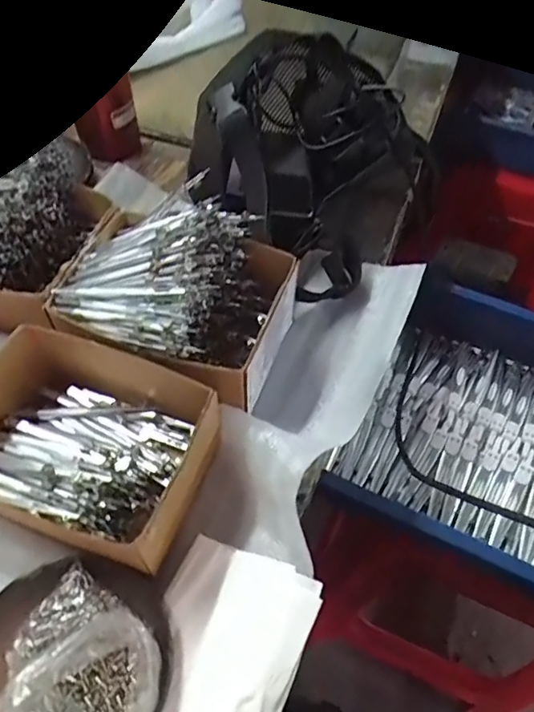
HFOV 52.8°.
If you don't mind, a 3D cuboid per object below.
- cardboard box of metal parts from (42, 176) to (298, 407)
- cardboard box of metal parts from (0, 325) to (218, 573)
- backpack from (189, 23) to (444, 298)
[{"bbox_3d":[-0.070,-0.047,0.415,0.166,0.099,0.135,17,56,10],"label":"cardboard box of metal parts"},{"bbox_3d":[-0.122,0.057,0.363,0.158,0.062,0.123,20,56,12],"label":"cardboard box of metal parts"},{"bbox_3d":[0.041,-0.186,0.508,0.189,0.106,0.260,22,57,13],"label":"backpack"}]

